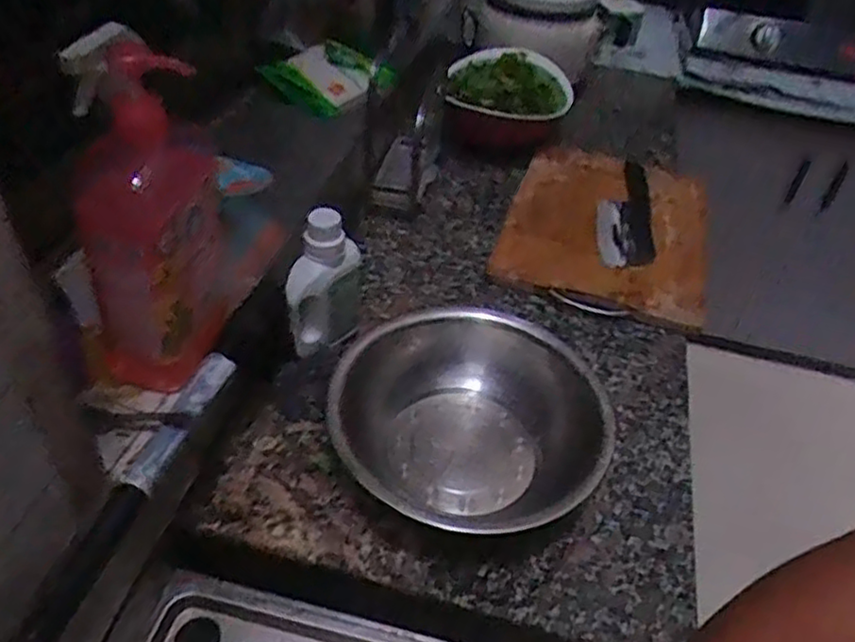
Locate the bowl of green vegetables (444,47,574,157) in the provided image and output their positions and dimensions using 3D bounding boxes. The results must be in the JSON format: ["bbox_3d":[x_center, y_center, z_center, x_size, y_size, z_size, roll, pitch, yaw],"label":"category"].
[{"bbox_3d":[0.143,-0.400,1.246,0.230,0.125,0.250,11,42,4],"label":"bowl of green vegetables"}]

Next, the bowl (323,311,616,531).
[{"bbox_3d":[0.049,0.109,0.711,0.265,0.084,0.261,4,42,-3],"label":"bowl"}]

